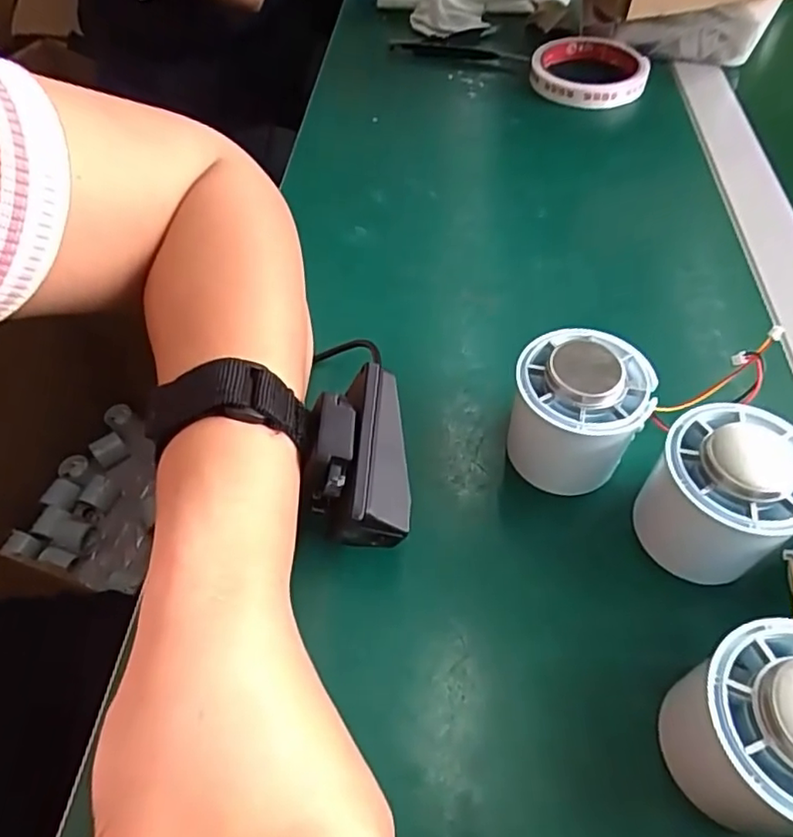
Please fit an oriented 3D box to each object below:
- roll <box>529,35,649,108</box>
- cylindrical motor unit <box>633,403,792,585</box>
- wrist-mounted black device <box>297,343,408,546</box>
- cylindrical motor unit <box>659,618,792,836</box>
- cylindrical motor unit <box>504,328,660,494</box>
[{"bbox_3d":[0.158,-0.286,0.500,0.091,0.020,0.089,-1,54,1],"label":"roll"},{"bbox_3d":[0.126,0.031,0.236,0.051,0.055,0.056,-1,54,1],"label":"cylindrical motor unit"},{"bbox_3d":[-0.015,0.010,0.242,0.038,0.035,0.070,-2,54,0],"label":"wrist-mounted black device"},{"bbox_3d":[0.118,0.096,0.186,0.052,0.059,0.052,-1,54,1],"label":"cylindrical motor unit"},{"bbox_3d":[0.077,-0.003,0.259,0.052,0.058,0.048,-1,54,1],"label":"cylindrical motor unit"}]

